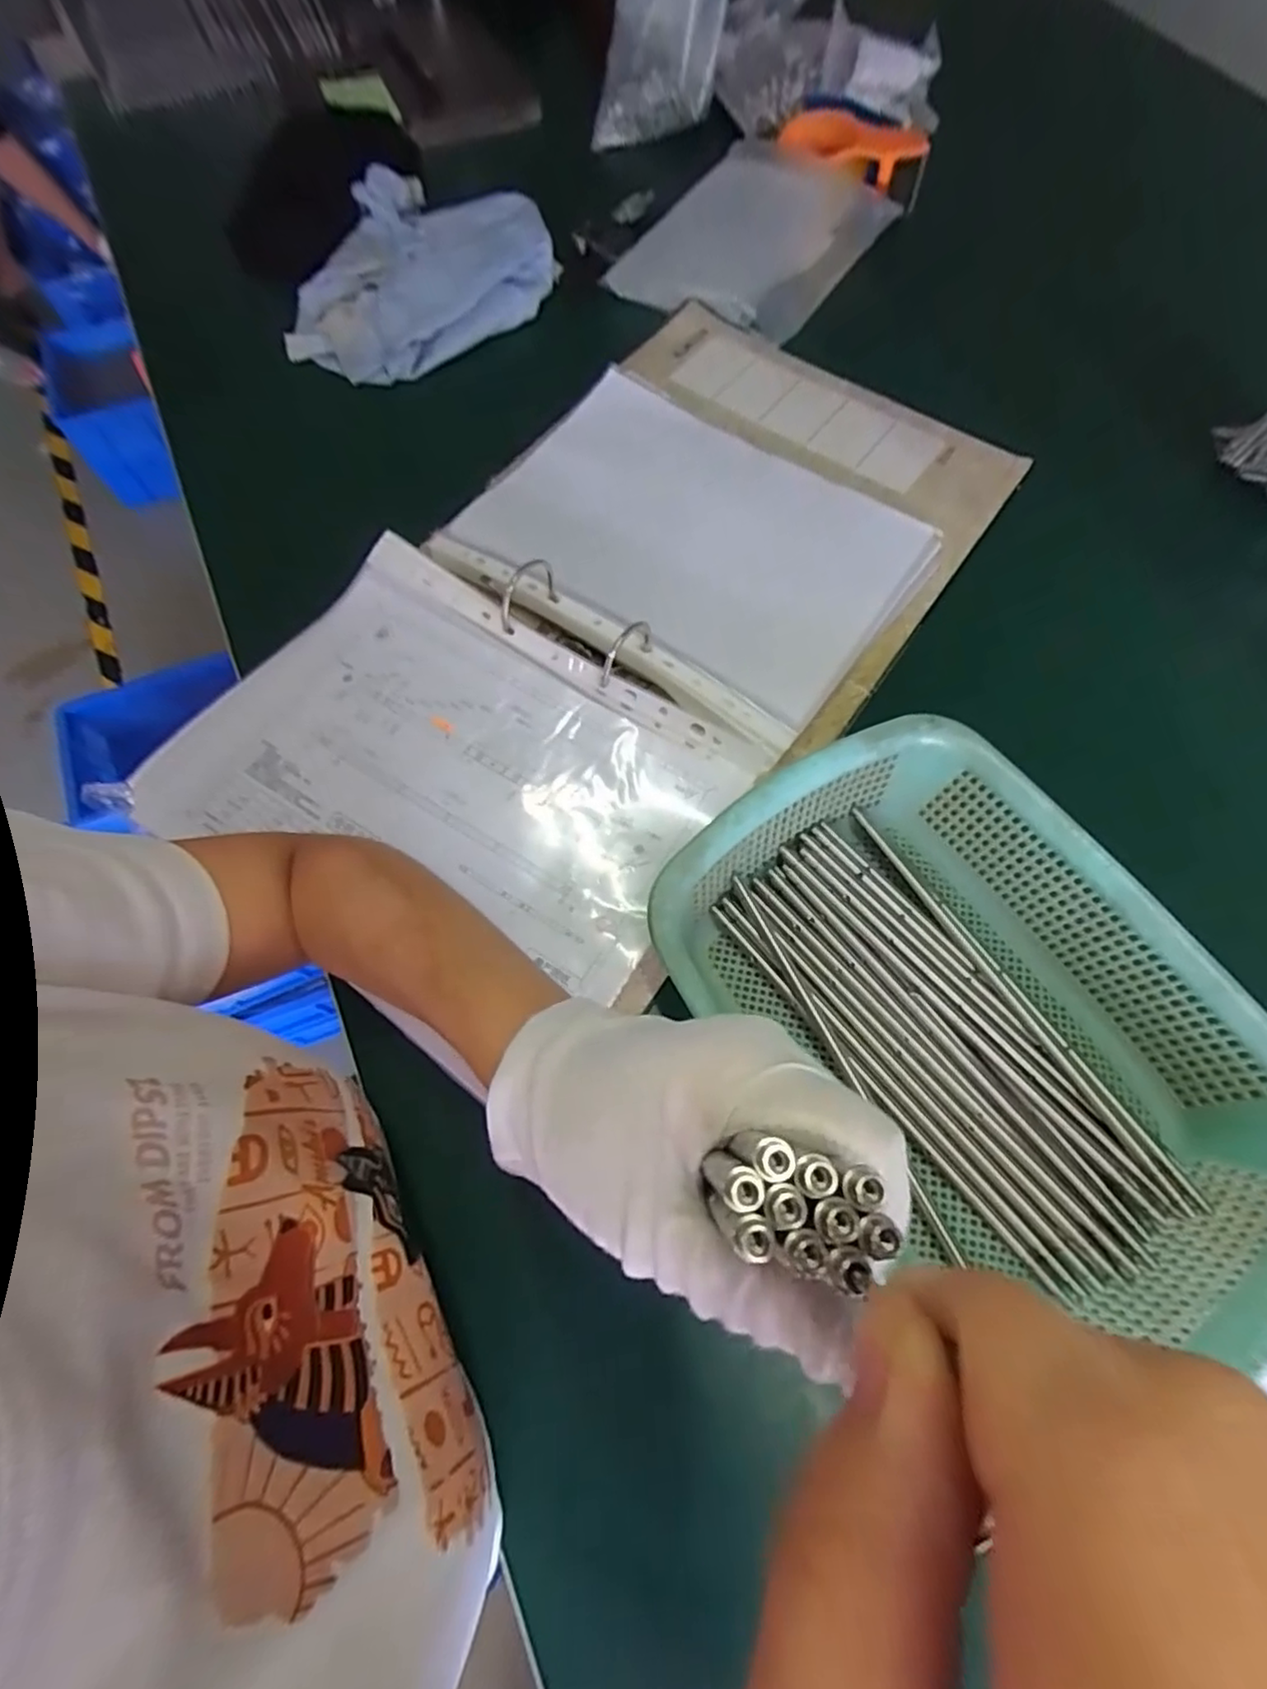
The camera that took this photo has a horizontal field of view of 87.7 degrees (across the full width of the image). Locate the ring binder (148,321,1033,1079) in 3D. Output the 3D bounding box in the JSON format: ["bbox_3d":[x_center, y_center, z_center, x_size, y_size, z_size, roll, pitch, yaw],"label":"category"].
[{"bbox_3d":[0.011,-0.170,0.479,0.323,0.078,0.615,35,73,12],"label":"ring binder"}]

